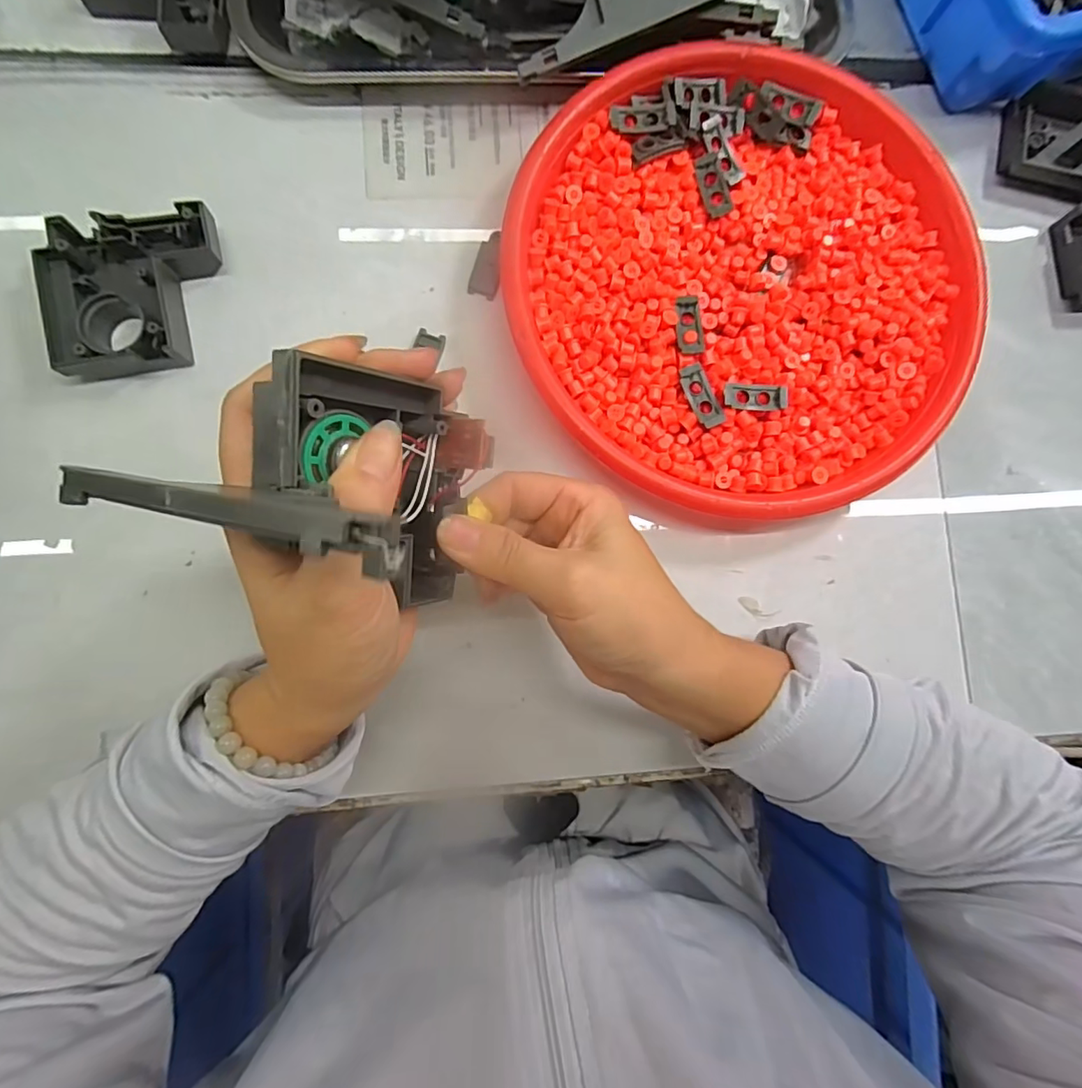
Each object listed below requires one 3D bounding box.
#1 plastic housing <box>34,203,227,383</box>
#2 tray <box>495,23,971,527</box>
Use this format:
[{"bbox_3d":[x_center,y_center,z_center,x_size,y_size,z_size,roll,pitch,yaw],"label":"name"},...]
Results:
[{"bbox_3d":[-0.205,-0.126,0.275,0.083,0.022,0.078,-8,86,-5],"label":"plastic housing"},{"bbox_3d":[0.105,-0.137,0.293,0.238,0.031,0.240,0,86,-4],"label":"tray"}]

